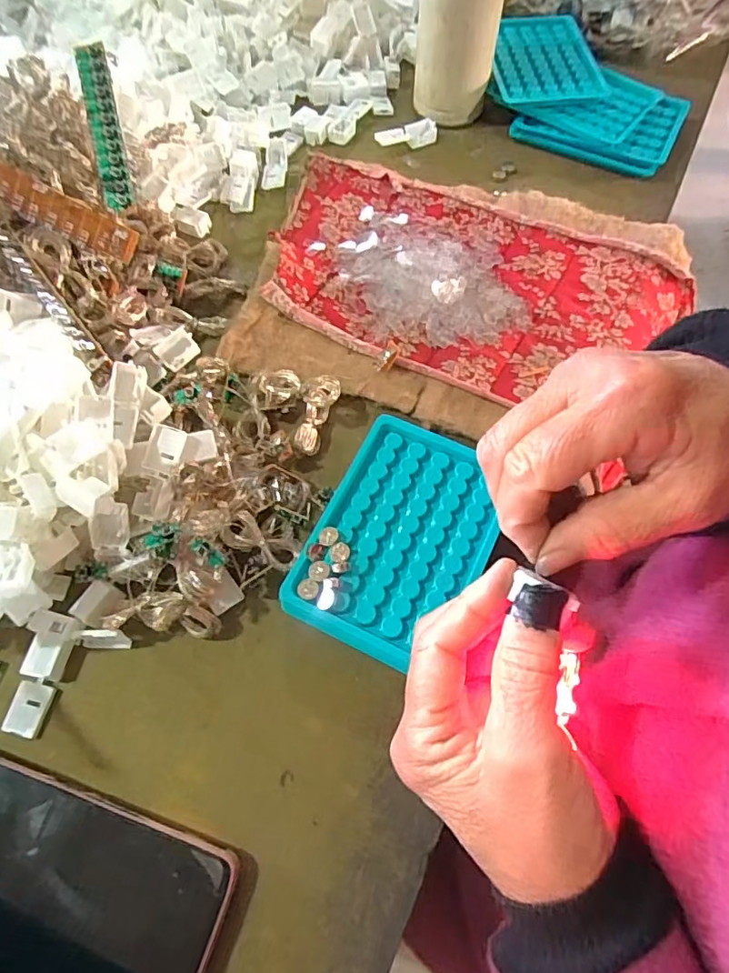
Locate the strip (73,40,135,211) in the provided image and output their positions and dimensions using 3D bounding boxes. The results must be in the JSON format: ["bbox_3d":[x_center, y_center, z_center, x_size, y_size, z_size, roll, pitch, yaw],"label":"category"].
[{"bbox_3d":[-0.183,-0.252,0.385,0.022,0.010,0.118,-12,87,-6],"label":"strip"}]

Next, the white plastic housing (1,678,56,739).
[{"bbox_3d":[-0.184,0.121,0.300,0.021,0.004,0.028,12,67,5],"label":"white plastic housing"}]

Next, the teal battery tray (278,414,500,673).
[{"bbox_3d":[0.022,0.030,0.322,0.093,0.028,0.133,24,69,9],"label":"teal battery tray"}]

